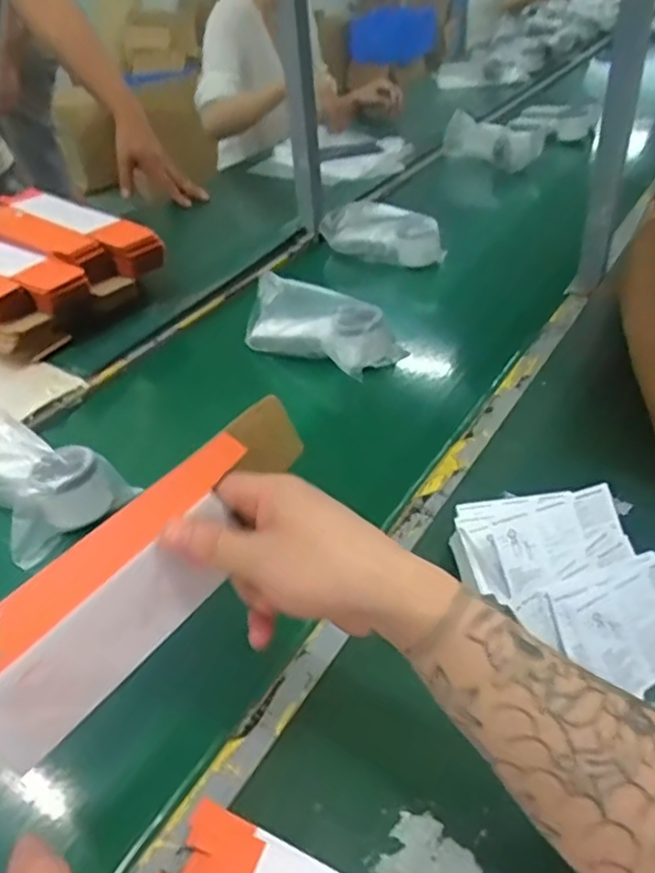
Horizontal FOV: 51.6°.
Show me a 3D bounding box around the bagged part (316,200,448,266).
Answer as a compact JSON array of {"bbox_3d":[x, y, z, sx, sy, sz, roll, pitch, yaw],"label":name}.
[{"bbox_3d":[0.082,-0.307,1.021,0.187,0.061,0.067,24,46,31],"label":"bagged part"}]

